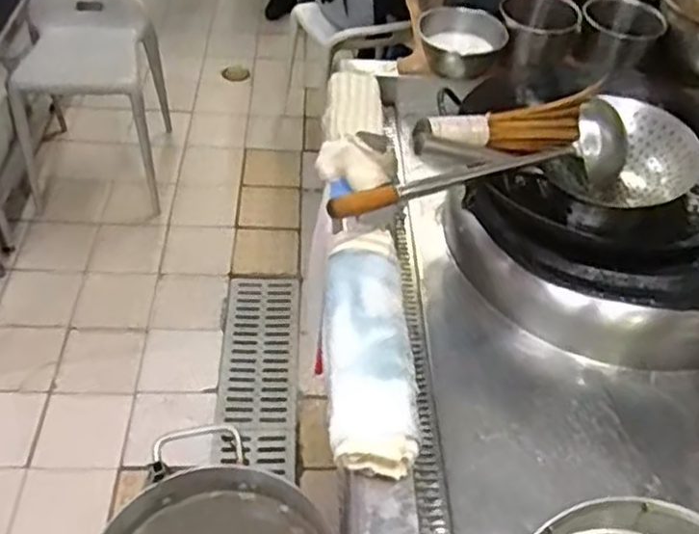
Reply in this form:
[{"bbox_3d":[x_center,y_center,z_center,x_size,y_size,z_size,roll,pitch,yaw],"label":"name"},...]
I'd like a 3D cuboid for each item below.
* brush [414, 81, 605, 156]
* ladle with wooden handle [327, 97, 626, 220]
[{"bbox_3d":[0.225,-0.195,1.012,0.304,0.045,0.066,-12,48,-16],"label":"brush"},{"bbox_3d":[0.186,-0.136,1.005,0.481,0.101,0.078,-16,49,-18],"label":"ladle with wooden handle"}]

